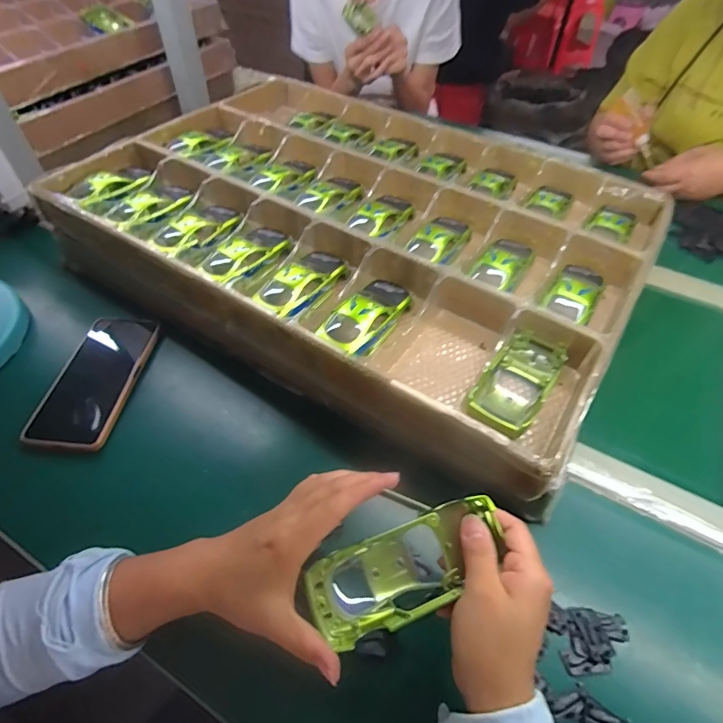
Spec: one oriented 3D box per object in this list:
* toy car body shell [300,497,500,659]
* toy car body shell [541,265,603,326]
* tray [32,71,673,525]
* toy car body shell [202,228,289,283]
[{"bbox_3d":[0.032,0.137,0.294,0.131,0.033,0.057,-25,56,-14],"label":"toy car body shell"},{"bbox_3d":[0.229,-0.076,0.467,0.046,0.025,0.085,30,56,20],"label":"toy car body shell"},{"bbox_3d":[-0.009,-0.178,0.580,0.643,0.105,0.469,28,56,19],"label":"tray"},{"bbox_3d":[-0.132,-0.123,0.493,0.046,0.023,0.109,26,55,18],"label":"toy car body shell"}]

